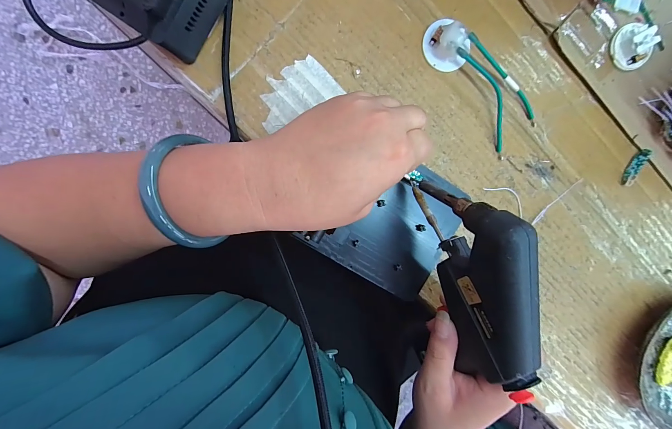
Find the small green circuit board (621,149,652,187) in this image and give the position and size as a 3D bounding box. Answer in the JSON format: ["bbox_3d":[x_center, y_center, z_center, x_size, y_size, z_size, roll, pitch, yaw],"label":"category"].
[{"bbox_3d":[0.300,-0.047,0.286,0.010,0.006,0.041,33,90,-9],"label":"small green circuit board"}]

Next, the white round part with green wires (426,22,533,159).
[{"bbox_3d":[0.130,-0.116,0.249,0.047,0.018,0.125,-41,99,-2],"label":"white round part with green wires"}]

